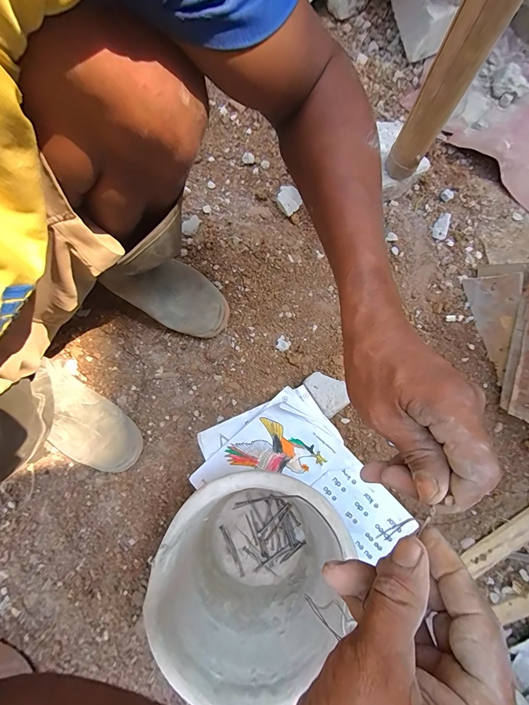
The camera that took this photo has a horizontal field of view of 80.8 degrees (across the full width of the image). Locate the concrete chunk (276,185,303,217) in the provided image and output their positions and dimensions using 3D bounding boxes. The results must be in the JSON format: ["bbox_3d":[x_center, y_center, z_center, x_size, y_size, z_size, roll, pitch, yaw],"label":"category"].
[{"bbox_3d":[0.046,-0.296,0.606,0.045,0.022,0.052,-38,81,-5],"label":"concrete chunk"}]

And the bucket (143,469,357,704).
[{"bbox_3d":[-0.012,0.283,0.437,0.227,0.168,0.240,0,80,1],"label":"bucket"}]

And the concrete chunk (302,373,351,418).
[{"bbox_3d":[0.111,0.066,0.541,0.063,0.036,0.077,-35,81,-5],"label":"concrete chunk"}]

